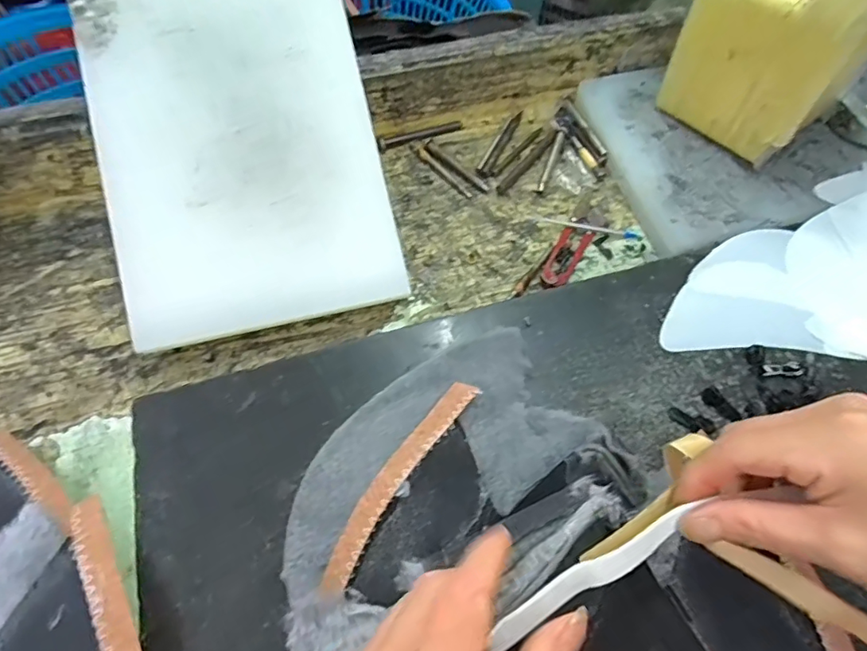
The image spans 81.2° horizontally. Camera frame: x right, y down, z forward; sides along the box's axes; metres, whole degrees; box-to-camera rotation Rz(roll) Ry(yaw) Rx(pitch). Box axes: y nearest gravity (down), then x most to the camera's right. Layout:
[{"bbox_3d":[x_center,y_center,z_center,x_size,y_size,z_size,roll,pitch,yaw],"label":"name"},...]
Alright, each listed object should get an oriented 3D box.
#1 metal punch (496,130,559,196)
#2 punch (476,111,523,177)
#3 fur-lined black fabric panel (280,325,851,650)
[{"bbox_3d":[0.088,-0.154,0.473,0.011,0.011,0.095,36,67,17],"label":"metal punch"},{"bbox_3d":[0.065,-0.177,0.485,0.014,0.009,0.091,24,64,12],"label":"punch"},{"bbox_3d":[0.055,0.143,0.233,0.226,0.079,0.314,-32,64,-17],"label":"fur-lined black fabric panel"}]

